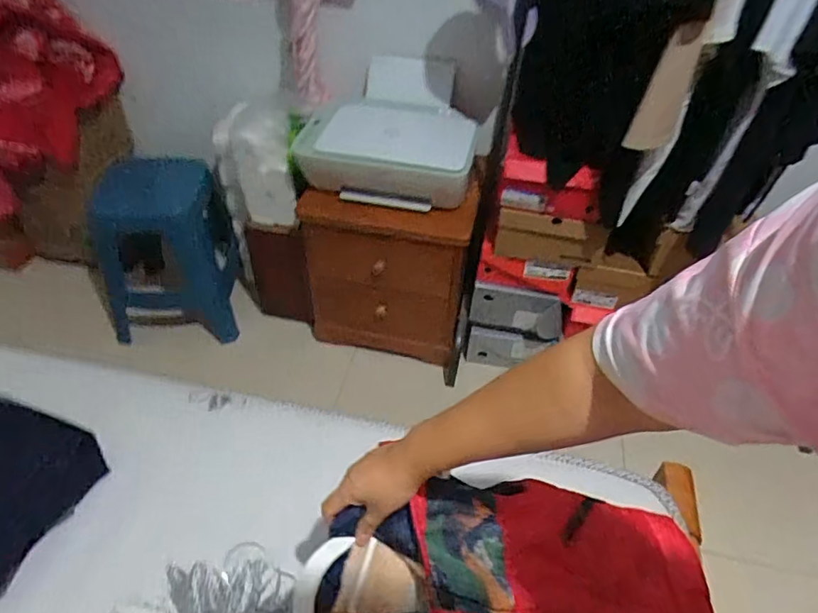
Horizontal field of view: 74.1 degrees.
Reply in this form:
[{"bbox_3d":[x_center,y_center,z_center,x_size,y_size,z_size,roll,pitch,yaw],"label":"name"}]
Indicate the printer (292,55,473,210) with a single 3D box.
[{"bbox_3d":[-0.045,-0.435,1.331,0.430,0.277,0.269,7,45,5],"label":"printer"}]

